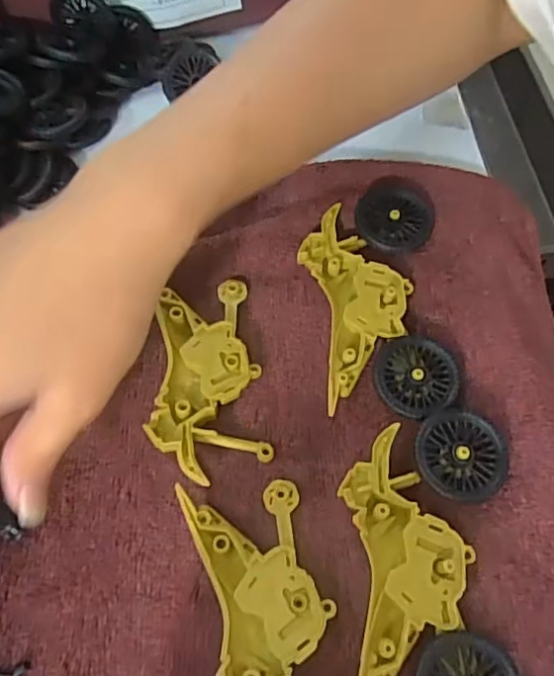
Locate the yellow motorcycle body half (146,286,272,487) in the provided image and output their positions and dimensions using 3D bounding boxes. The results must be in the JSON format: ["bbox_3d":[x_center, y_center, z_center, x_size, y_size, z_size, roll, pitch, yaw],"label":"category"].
[{"bbox_3d":[-0.033,0.017,0.263,0.048,0.011,0.093,-10,62,-2],"label":"yellow motorcycle body half"}]

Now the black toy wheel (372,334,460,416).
[{"bbox_3d":[0.062,0.017,0.258,0.035,0.007,0.037,-1,62,3],"label":"black toy wheel"}]

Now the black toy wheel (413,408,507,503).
[{"bbox_3d":[0.076,0.049,0.240,0.035,0.010,0.035,-1,62,3],"label":"black toy wheel"}]

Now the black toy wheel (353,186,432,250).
[{"bbox_3d":[0.060,-0.062,0.294,0.040,0.008,0.037,-1,62,3],"label":"black toy wheel"}]

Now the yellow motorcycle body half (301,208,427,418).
[{"bbox_3d":[0.040,-0.018,0.274,0.048,0.010,0.099,-7,62,0],"label":"yellow motorcycle body half"}]

